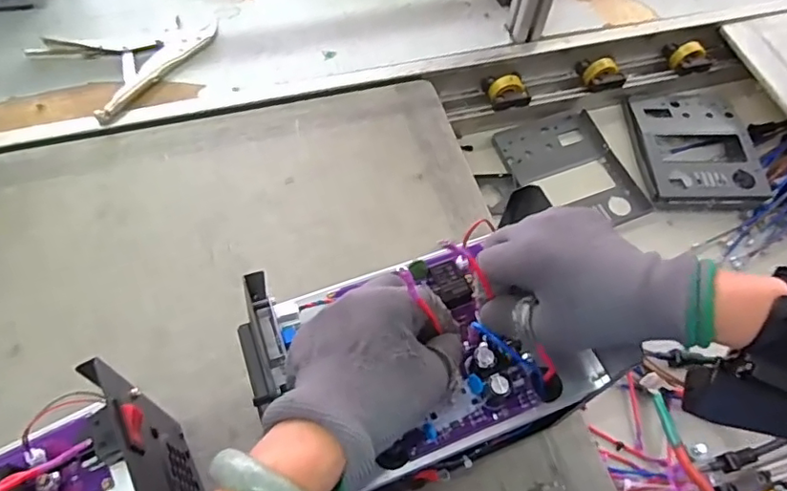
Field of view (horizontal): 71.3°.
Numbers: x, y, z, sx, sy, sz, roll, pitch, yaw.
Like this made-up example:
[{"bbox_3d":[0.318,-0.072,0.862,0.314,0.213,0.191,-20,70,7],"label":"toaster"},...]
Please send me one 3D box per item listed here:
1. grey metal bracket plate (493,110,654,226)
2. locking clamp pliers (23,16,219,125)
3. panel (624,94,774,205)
[{"bbox_3d":[0.240,-0.102,0.762,0.161,0.024,0.178,-15,63,-12],"label":"grey metal bracket plate"},{"bbox_3d":[-0.346,-0.262,0.714,0.166,0.018,0.203,35,66,14],"label":"locking clamp pliers"},{"bbox_3d":[0.426,-0.141,0.775,0.161,0.028,0.187,1,61,-3],"label":"panel"}]

